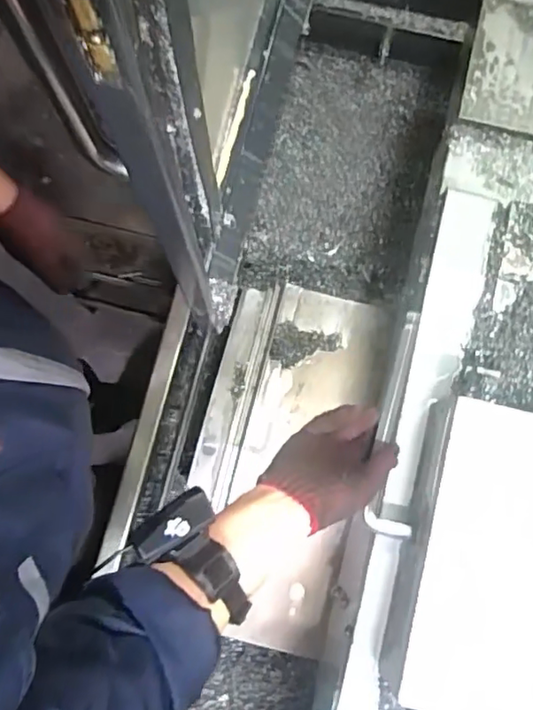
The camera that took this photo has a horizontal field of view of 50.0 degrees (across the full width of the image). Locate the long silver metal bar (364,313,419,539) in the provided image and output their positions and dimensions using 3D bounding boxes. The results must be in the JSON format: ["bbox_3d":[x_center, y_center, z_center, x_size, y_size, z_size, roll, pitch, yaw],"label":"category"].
[{"bbox_3d":[0.141,0.075,0.609,0.046,0.023,0.237,6,92,0],"label":"long silver metal bar"}]

